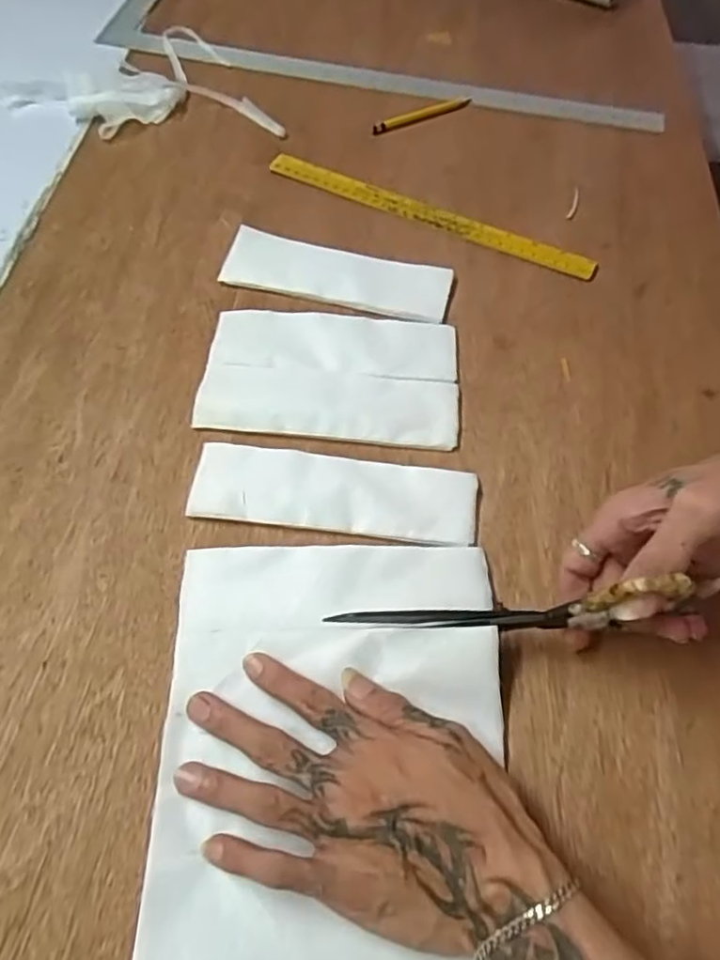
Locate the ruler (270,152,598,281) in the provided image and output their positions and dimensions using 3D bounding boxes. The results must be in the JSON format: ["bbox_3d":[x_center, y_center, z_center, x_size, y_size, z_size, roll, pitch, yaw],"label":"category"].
[{"bbox_3d":[0.060,-0.238,0.578,0.307,0.006,0.023,23,74,10],"label":"ruler"}]

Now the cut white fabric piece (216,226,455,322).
[{"bbox_3d":[-0.018,-0.168,0.529,0.181,0.006,0.060,11,62,2],"label":"cut white fabric piece"}]

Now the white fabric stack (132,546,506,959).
[{"bbox_3d":[-0.014,0.159,0.332,0.182,0.021,0.273,1,60,-2],"label":"white fabric stack"}]

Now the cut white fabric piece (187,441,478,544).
[{"bbox_3d":[-0.015,0.007,0.426,0.182,0.006,0.056,7,64,-1],"label":"cut white fabric piece"}]

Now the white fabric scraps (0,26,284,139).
[{"bbox_3d":[-0.221,-0.412,0.656,0.264,0.021,0.184,-4,61,-4],"label":"white fabric scraps"}]

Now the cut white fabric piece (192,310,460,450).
[{"bbox_3d":[-0.020,-0.080,0.477,0.183,0.011,0.113,4,60,0],"label":"cut white fabric piece"}]

